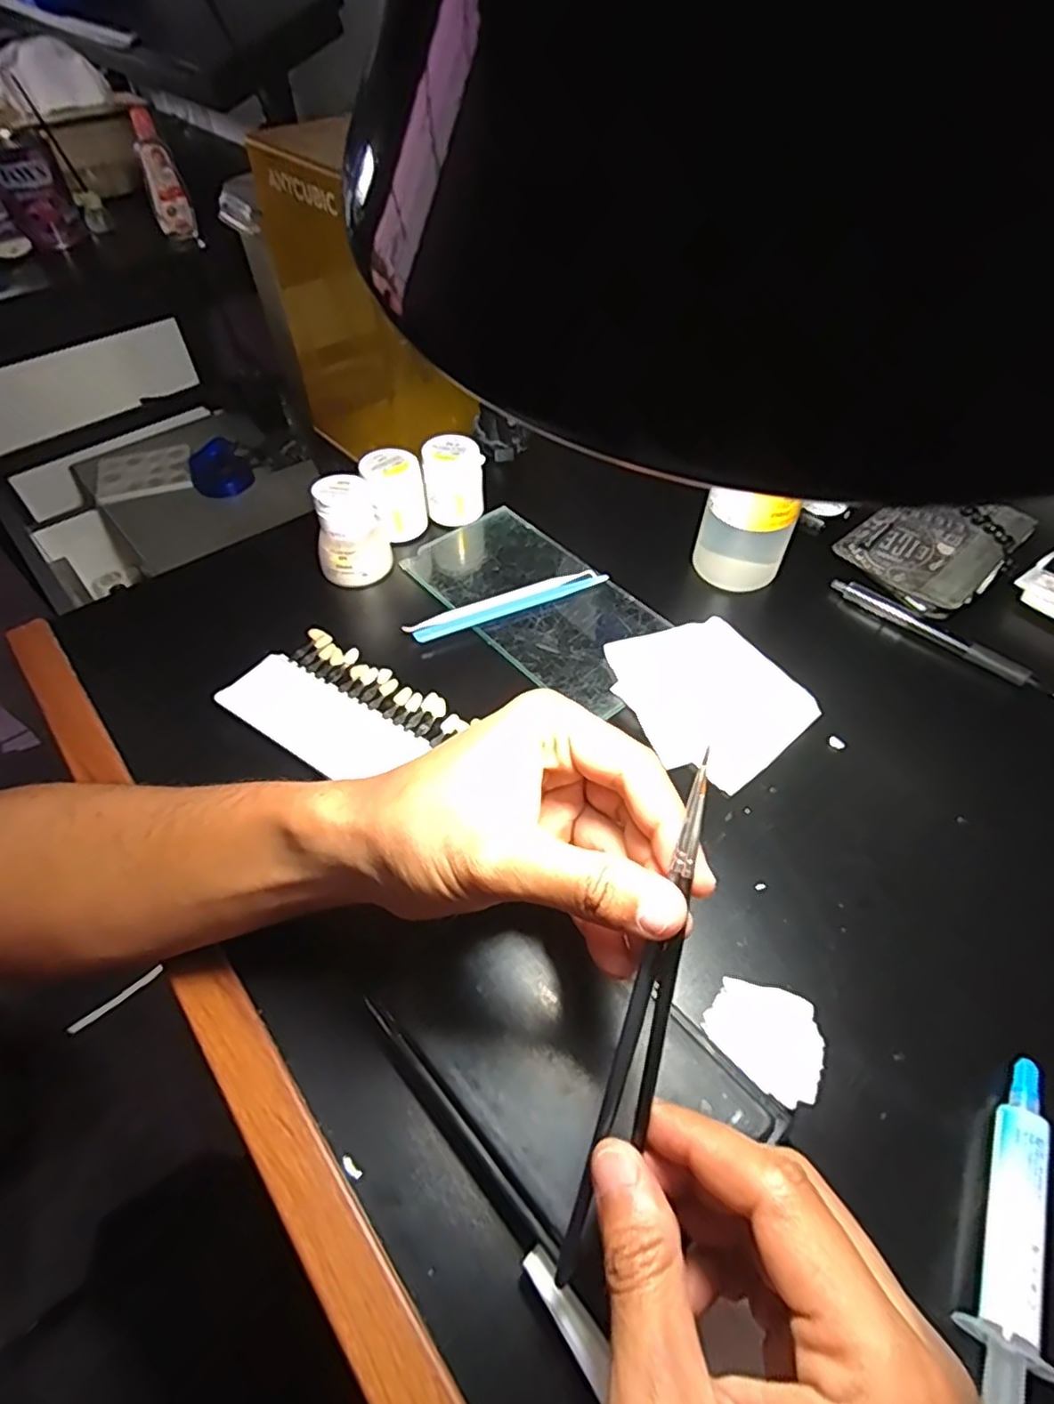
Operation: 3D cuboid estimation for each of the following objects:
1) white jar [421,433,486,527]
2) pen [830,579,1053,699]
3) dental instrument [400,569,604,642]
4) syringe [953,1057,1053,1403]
[{"bbox_3d":[-0.055,-0.167,0.496,0.043,0.049,0.045,0,52,0],"label":"white jar"},{"bbox_3d":[0.272,-0.045,0.434,0.013,0.014,0.146,-38,61,-25],"label":"pen"},{"bbox_3d":[-0.013,-0.069,0.448,0.140,0.009,0.019,-22,55,-15],"label":"dental instrument"},{"bbox_3d":[0.166,0.205,0.227,0.022,0.019,0.158,21,55,16],"label":"syringe"}]

